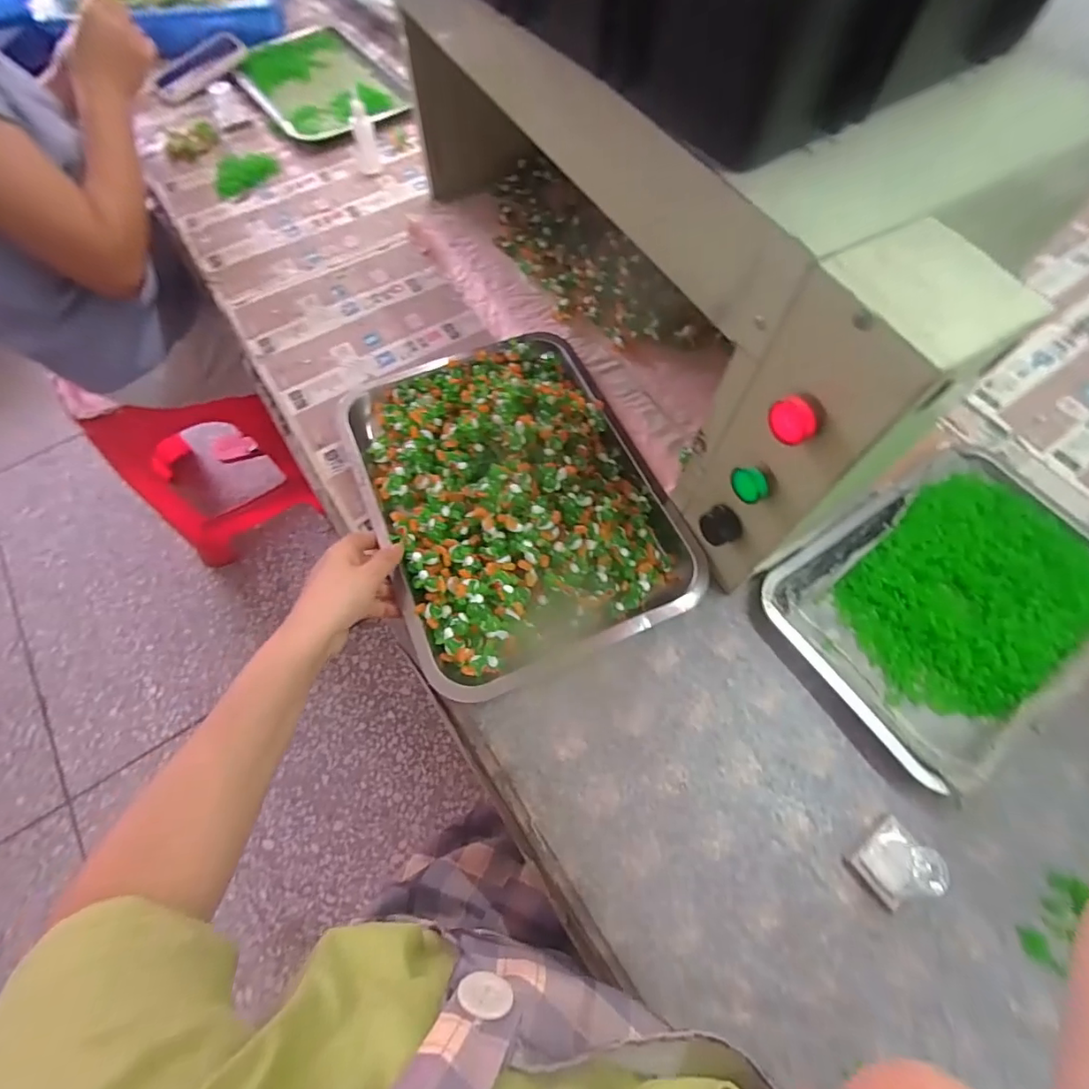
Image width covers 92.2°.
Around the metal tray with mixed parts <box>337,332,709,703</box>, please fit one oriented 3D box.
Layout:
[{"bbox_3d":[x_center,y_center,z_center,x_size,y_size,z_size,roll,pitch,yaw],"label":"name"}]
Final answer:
[{"bbox_3d":[-0.030,-0.062,0.490,0.261,0.058,0.340,-20,67,-9],"label":"metal tray with mixed parts"}]

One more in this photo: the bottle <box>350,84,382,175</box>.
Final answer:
[{"bbox_3d":[-0.246,-0.558,0.706,0.031,0.082,0.035,-11,66,-4],"label":"bottle"}]

